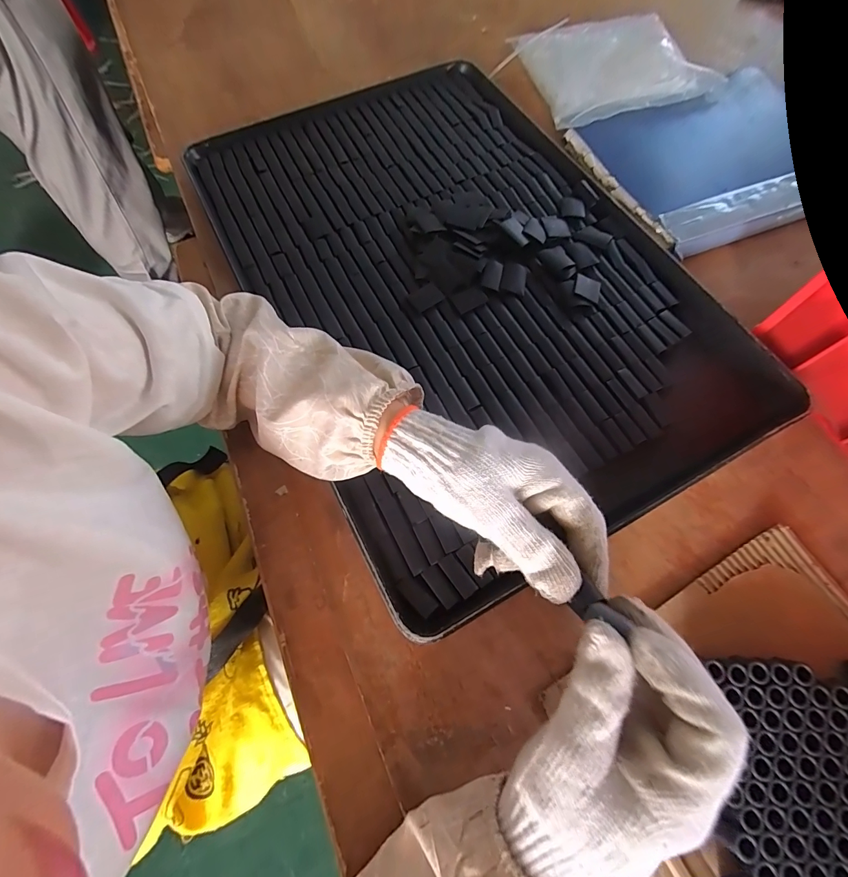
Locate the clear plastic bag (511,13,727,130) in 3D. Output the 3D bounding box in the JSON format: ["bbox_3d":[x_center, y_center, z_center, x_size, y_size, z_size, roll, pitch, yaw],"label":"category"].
[{"bbox_3d":[0.253,-0.488,0.511,0.216,0.036,0.195,-12,70,-3],"label":"clear plastic bag"}]

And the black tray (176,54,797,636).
[{"bbox_3d":[0.025,-0.188,0.399,0.397,0.023,0.591,-27,72,-8],"label":"black tray"}]

